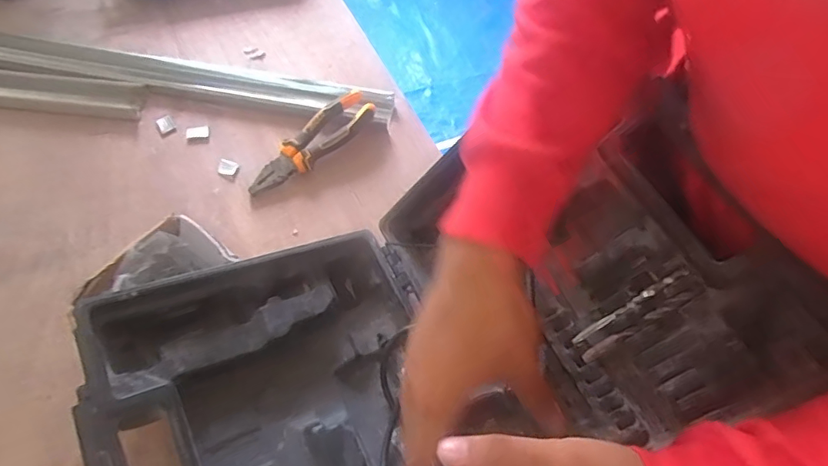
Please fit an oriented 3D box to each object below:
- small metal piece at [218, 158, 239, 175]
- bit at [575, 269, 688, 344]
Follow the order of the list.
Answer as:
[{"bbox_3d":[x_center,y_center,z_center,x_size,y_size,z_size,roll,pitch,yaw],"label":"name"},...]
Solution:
[{"bbox_3d":[-0.240,-0.084,0.682,0.026,0.012,0.018,6,60,-1],"label":"small metal piece"},{"bbox_3d":[0.184,0.064,0.459,0.005,0.114,0.007,6,48,-51],"label":"bit"}]

